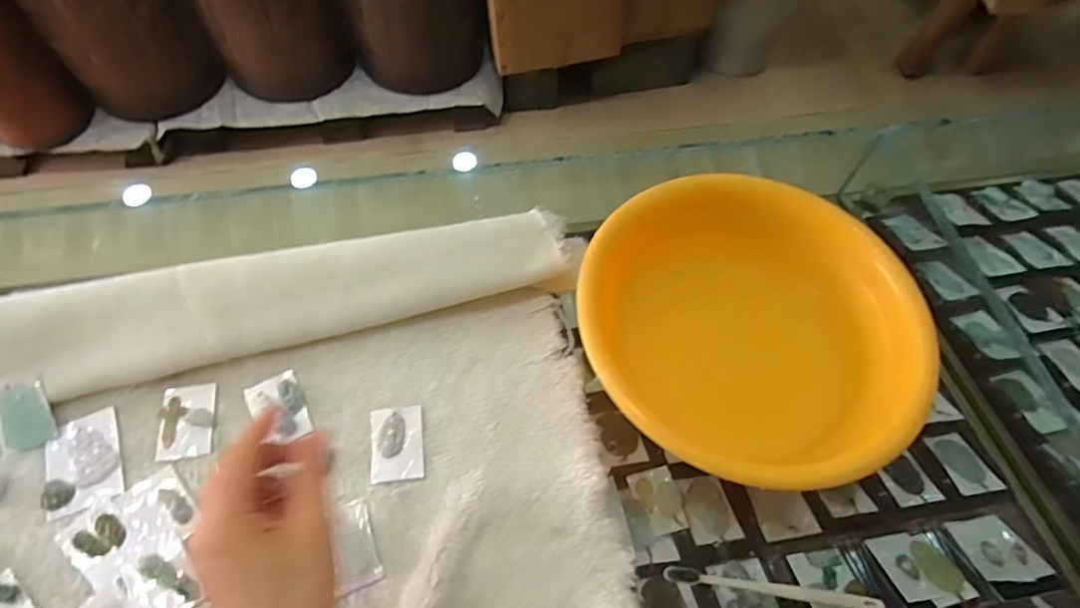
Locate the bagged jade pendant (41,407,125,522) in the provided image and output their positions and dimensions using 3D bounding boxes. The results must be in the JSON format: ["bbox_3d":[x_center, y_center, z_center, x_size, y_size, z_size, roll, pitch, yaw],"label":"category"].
[{"bbox_3d":[-0.380,0.131,0.476,0.057,0.005,0.077,-20,63,-14],"label":"bagged jade pendant"}]

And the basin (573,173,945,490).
[{"bbox_3d":[0.179,0.028,0.499,0.280,0.083,0.256,1,60,-2],"label":"basin"}]

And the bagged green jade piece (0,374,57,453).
[{"bbox_3d":[-0.438,0.092,0.484,0.043,0.004,0.061,-20,82,-14],"label":"bagged green jade piece"}]

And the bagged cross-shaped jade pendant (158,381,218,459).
[{"bbox_3d":[-0.305,0.101,0.496,0.045,0.008,0.063,-7,61,-7],"label":"bagged cross-shaped jade pendant"}]

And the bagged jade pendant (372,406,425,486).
[{"bbox_3d":[-0.122,0.119,0.491,0.044,0.004,0.063,-6,61,-6],"label":"bagged jade pendant"}]

